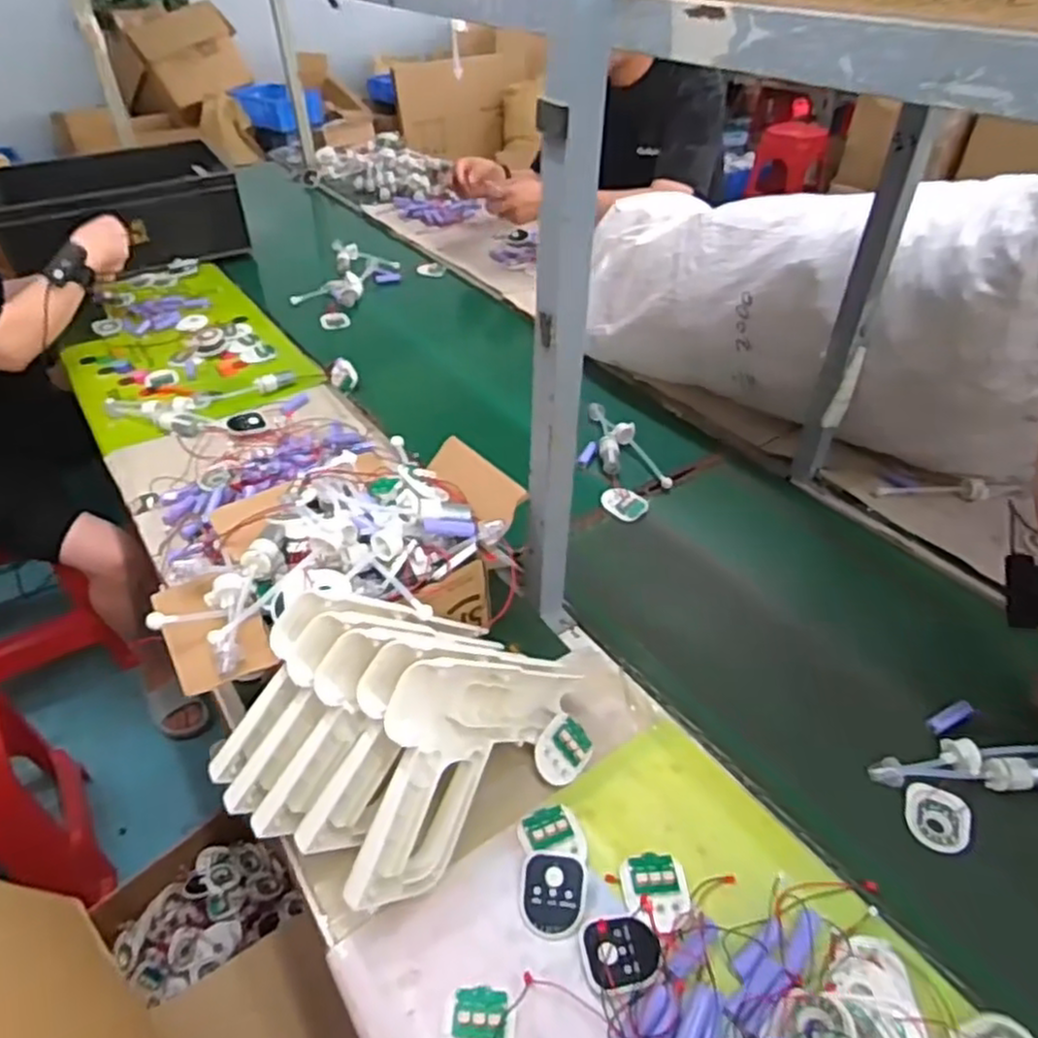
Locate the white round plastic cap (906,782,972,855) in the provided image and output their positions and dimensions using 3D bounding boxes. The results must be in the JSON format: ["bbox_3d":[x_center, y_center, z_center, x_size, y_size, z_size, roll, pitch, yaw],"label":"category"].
[{"bbox_3d":[0.357,0.255,0.615,0.048,0.004,0.054,3,53,19],"label":"white round plastic cap"}]

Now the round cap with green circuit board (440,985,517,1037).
[{"bbox_3d":[-0.027,0.344,0.482,0.049,0.012,0.058,2,40,3],"label":"round cap with green circuit board"}]

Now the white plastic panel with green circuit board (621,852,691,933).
[{"bbox_3d":[0.104,0.282,0.550,0.049,0.013,0.058,2,40,3],"label":"white plastic panel with green circuit board"}]

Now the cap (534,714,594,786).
[{"bbox_3d":[0.038,0.201,0.628,0.045,0.007,0.055,41,65,0],"label":"cap"}]

